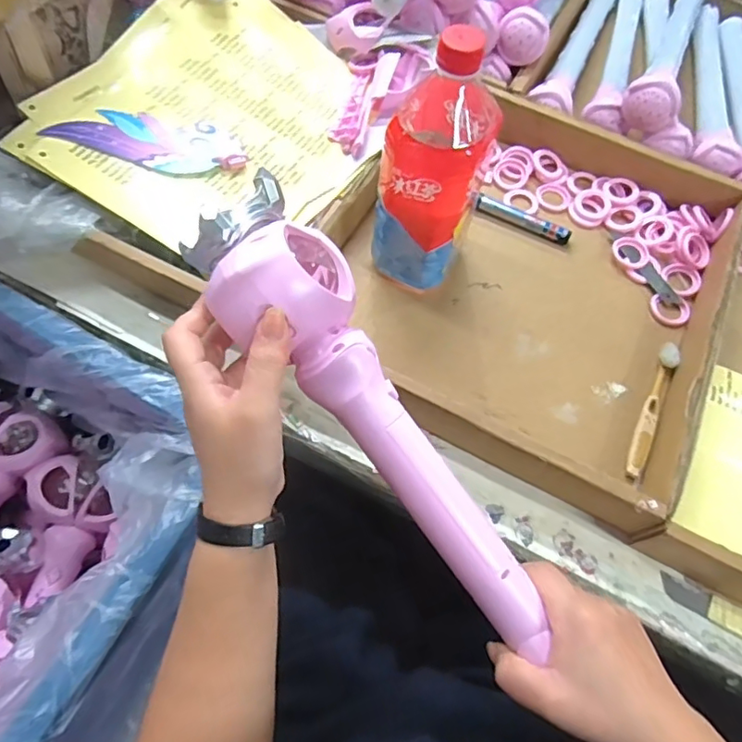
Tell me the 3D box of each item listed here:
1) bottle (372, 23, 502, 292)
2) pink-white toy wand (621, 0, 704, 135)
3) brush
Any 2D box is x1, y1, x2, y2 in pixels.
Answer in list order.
[{"bbox_3d":[0.051,-0.158,0.454,0.081,0.216,0.081,15,64,4],"label":"bottle"},{"bbox_3d":[0.354,-0.375,0.637,0.052,0.062,0.300,28,65,10],"label":"pink-white toy wand"},{"bbox_3d":[0.244,0.032,0.483,0.018,0.014,0.135,28,65,10],"label":"brush"}]

